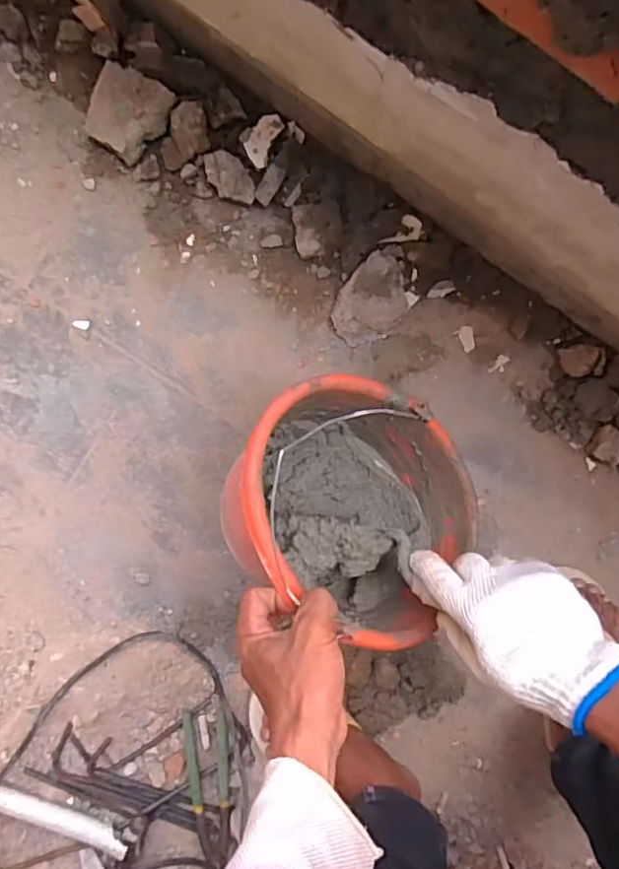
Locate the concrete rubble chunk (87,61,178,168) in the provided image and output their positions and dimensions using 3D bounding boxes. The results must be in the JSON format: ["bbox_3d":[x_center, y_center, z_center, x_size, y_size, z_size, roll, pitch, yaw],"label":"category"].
[{"bbox_3d":[-0.191,-0.337,0.637,0.078,0.040,0.080,36,97,-4],"label":"concrete rubble chunk"}]

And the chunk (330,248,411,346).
[{"bbox_3d":[0.072,-0.149,0.674,0.070,0.039,0.105,41,96,-5],"label":"chunk"}]

